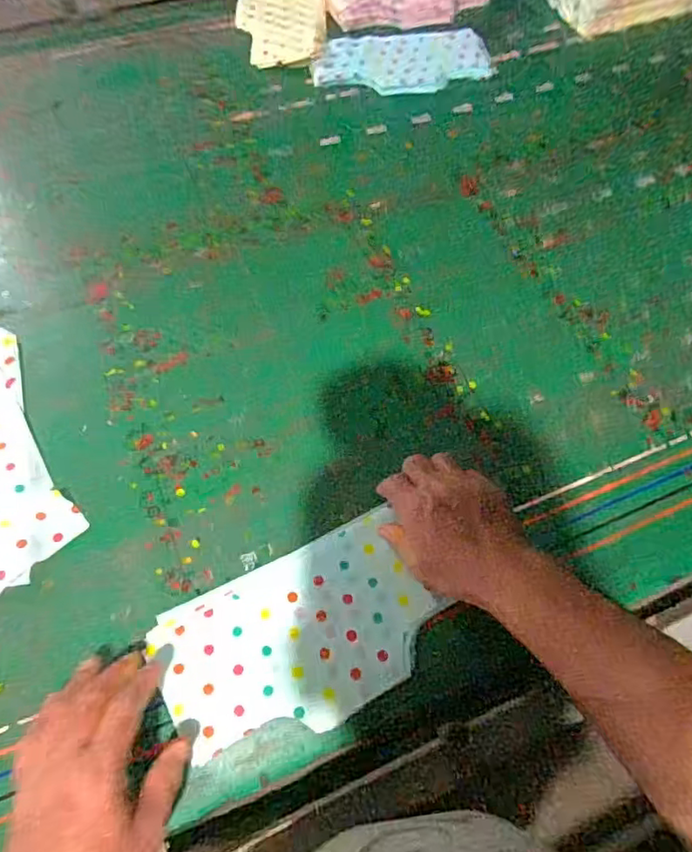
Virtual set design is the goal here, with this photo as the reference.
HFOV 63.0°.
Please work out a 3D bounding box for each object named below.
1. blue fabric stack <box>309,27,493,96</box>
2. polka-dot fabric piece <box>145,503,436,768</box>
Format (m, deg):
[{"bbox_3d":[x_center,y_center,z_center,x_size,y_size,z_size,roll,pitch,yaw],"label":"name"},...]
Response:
[{"bbox_3d":[0.095,-0.595,0.927,0.294,0.026,0.148,-10,60,-7],"label":"blue fabric stack"},{"bbox_3d":[-0.040,0.188,0.503,0.234,0.008,0.146,-24,63,-15],"label":"polka-dot fabric piece"}]

